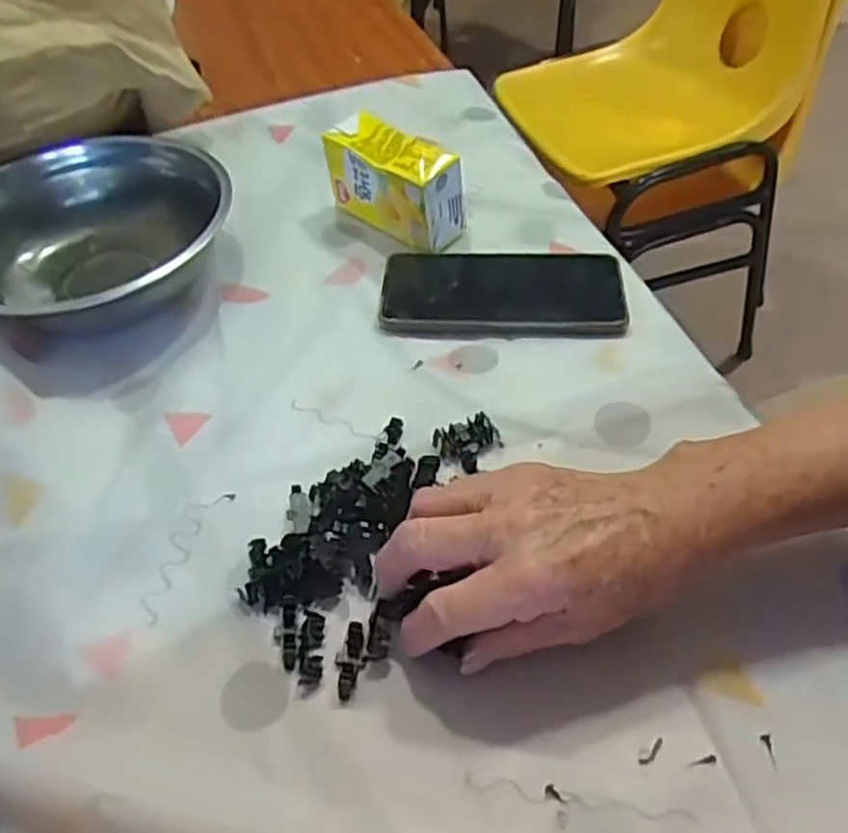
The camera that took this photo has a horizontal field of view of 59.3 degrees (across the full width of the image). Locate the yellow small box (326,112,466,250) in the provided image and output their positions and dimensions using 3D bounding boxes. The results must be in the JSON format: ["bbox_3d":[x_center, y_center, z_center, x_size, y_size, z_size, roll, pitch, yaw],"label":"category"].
[{"bbox_3d":[-0.027,-0.183,0.561,0.043,0.071,0.122,-37,57,-27],"label":"yellow small box"}]

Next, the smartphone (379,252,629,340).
[{"bbox_3d":[0.055,-0.087,0.519,0.165,0.008,0.088,-1,48,1],"label":"smartphone"}]

